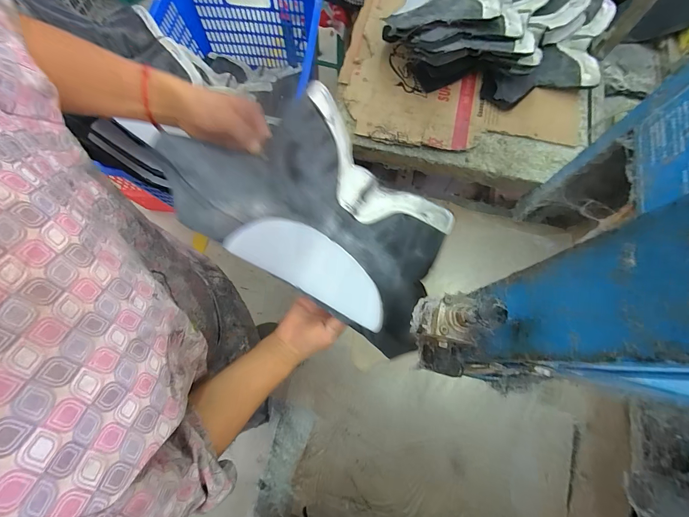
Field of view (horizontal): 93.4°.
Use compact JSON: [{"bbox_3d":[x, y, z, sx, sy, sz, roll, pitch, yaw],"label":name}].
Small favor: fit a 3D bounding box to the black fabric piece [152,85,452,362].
[{"bbox_3d":[-0.015,-0.053,0.402,0.348,0.034,0.208,38,76,-24],"label":"black fabric piece"}]

